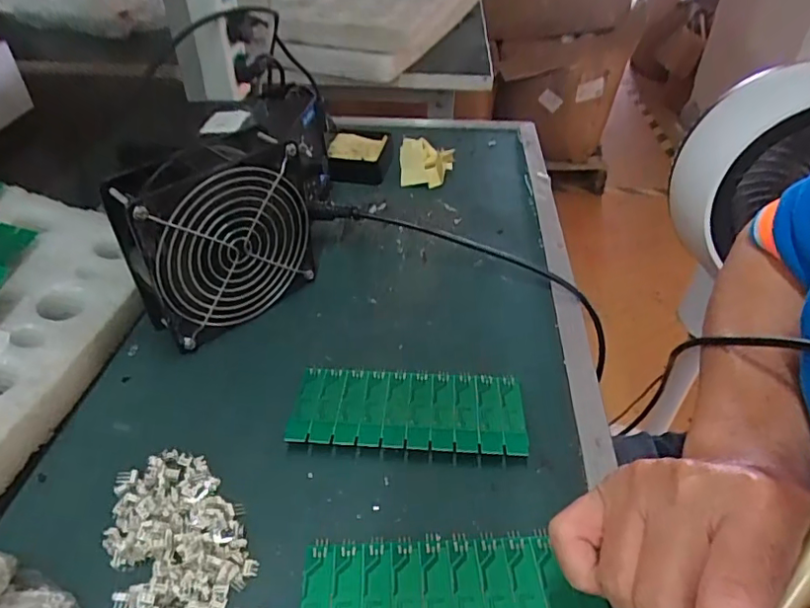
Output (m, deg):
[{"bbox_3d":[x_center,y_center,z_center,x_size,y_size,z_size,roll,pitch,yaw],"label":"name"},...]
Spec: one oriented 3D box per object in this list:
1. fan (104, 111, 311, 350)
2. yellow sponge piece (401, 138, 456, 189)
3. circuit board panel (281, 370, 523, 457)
[{"bbox_3d":[-0.123,-0.045,0.381,0.121,0.123,0.047,-32,49,-32],"label":"fan"},{"bbox_3d":[0.023,-0.148,0.569,0.053,0.025,0.060,2,40,2],"label":"yellow sponge piece"},{"bbox_3d":[0.003,0.065,0.339,0.136,0.008,0.061,3,40,2],"label":"circuit board panel"}]

